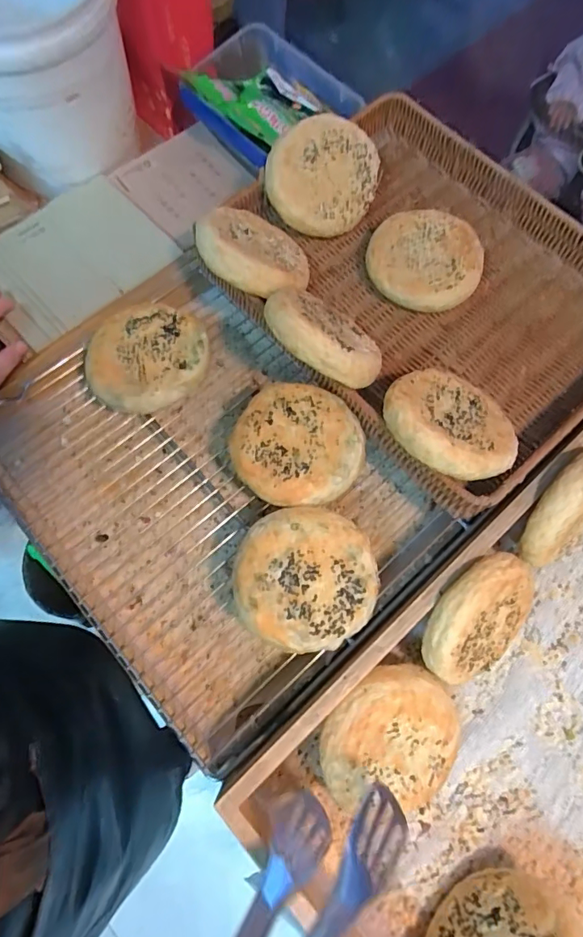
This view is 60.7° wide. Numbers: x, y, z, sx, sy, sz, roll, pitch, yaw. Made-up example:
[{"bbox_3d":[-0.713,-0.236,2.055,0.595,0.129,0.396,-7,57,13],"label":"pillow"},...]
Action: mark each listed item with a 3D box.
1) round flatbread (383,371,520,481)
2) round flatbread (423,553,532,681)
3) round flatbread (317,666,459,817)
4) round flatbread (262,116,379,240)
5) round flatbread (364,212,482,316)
[{"bbox_3d":[0.135,-0.037,0.433,0.115,0.034,0.115,11,51,-15],"label":"round flatbread"},{"bbox_3d":[0.155,0.125,0.415,0.106,0.109,0.032,-13,30,-31],"label":"round flatbread"},{"bbox_3d":[0.079,0.216,0.398,0.118,0.035,0.118,-1,95,-16],"label":"round flatbread"},{"bbox_3d":[0.035,-0.308,0.522,0.112,0.021,0.115,-4,102,-21],"label":"round flatbread"},{"bbox_3d":[0.135,-0.213,0.515,0.112,0.034,0.103,0,71,-1],"label":"round flatbread"}]

